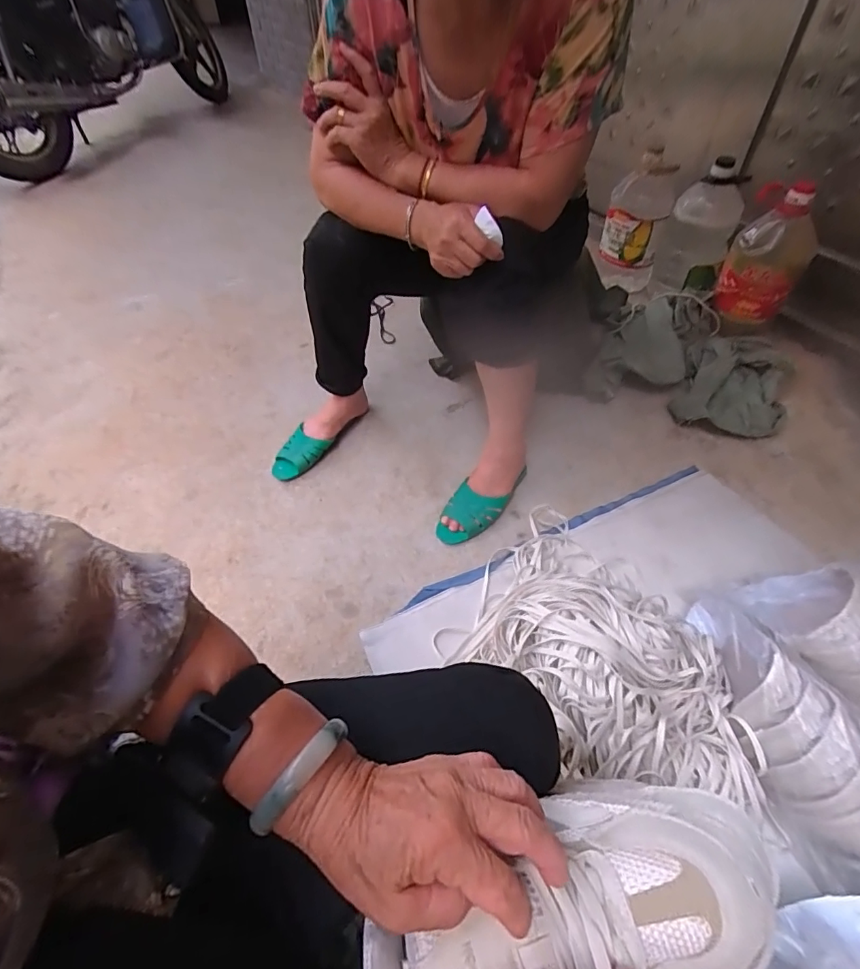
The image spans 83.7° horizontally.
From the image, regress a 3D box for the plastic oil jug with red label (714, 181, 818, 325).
[{"bbox_3d":[0.744,-0.502,1.054,0.155,0.242,0.134,26,55,21],"label":"plastic oil jug with red label"}]

